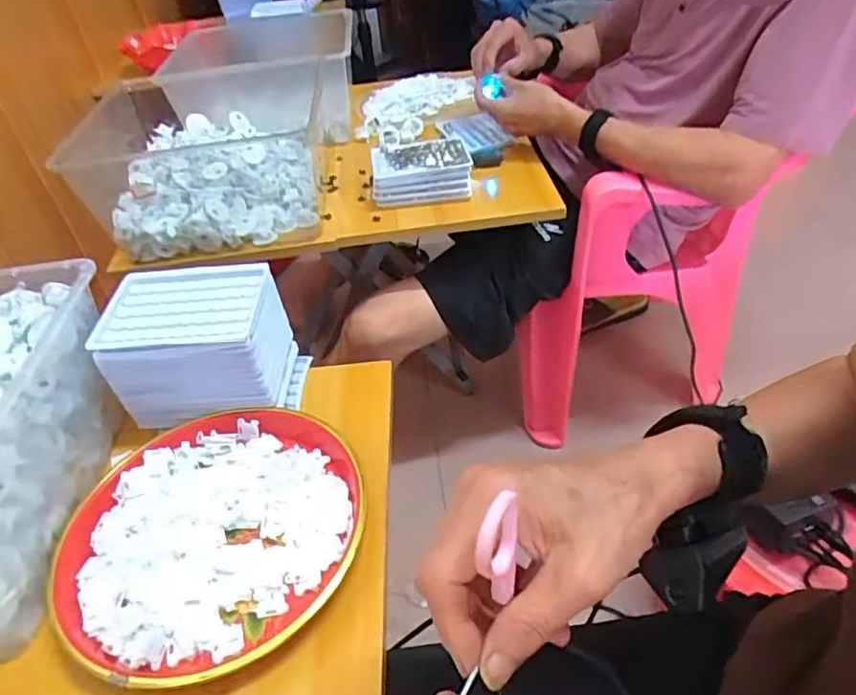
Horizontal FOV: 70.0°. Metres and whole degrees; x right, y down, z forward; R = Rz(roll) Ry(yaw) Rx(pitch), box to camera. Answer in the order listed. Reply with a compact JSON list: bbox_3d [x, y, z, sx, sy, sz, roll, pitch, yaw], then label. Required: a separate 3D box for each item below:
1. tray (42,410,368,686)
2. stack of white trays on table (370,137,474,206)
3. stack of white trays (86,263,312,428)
[{"bbox_3d":[-0.157,0.134,0.451,0.211,0.025,0.214,-4,42,4],"label":"tray"},{"bbox_3d":[-0.009,-0.242,0.843,0.134,0.054,0.087,-6,42,1],"label":"stack of white trays on table"},{"bbox_3d":[-0.194,0.002,0.539,0.142,0.104,0.099,-7,42,1],"label":"stack of white trays"}]

